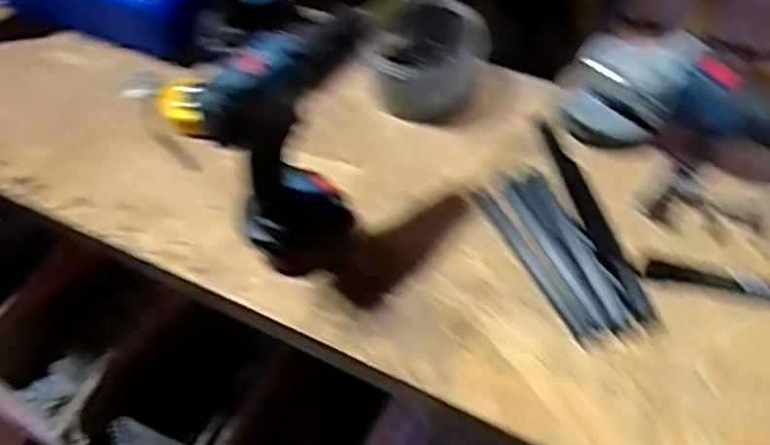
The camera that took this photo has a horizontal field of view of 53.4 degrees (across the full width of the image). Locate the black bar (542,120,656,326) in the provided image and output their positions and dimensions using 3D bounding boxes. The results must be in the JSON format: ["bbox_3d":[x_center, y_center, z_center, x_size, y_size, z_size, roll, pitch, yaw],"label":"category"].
[{"bbox_3d":[0.194,-0.004,0.720,0.022,0.009,0.225,-14,57,-6],"label":"black bar"}]

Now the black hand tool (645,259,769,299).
[{"bbox_3d":[0.298,0.051,0.667,0.132,0.009,0.021,13,58,11],"label":"black hand tool"}]

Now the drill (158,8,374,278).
[{"bbox_3d":[-0.077,-0.066,0.651,0.085,0.228,0.149,26,61,19],"label":"drill"}]

